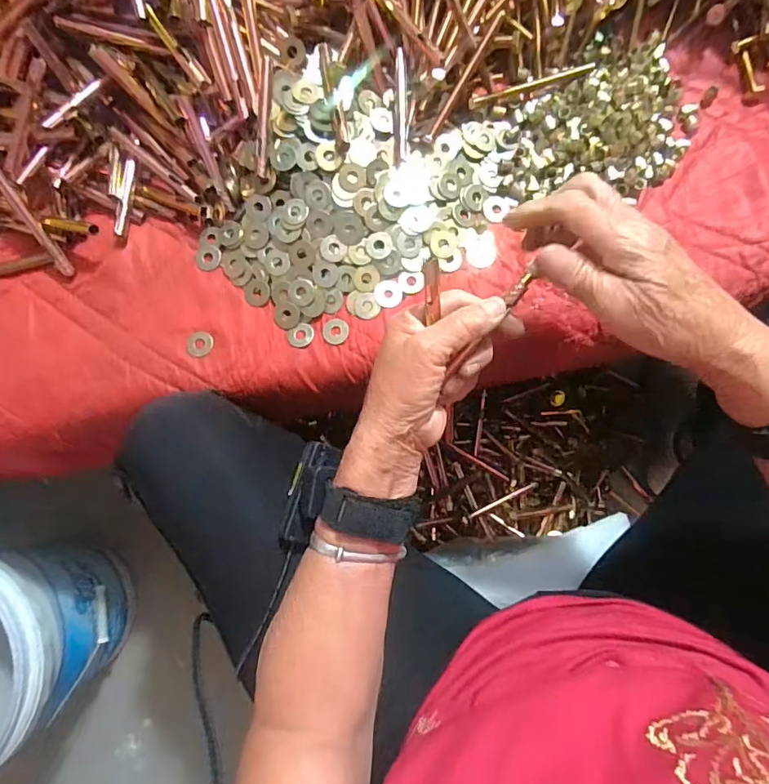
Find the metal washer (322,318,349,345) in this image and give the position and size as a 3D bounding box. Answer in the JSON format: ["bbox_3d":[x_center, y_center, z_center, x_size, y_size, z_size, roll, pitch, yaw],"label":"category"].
[{"bbox_3d":[-0.040,-0.050,0.397,0.021,0.004,0.022,-1,81,3],"label":"metal washer"}]

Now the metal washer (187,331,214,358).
[{"bbox_3d":[-0.153,-0.039,0.403,0.021,0.004,0.022,-1,81,3],"label":"metal washer"}]

